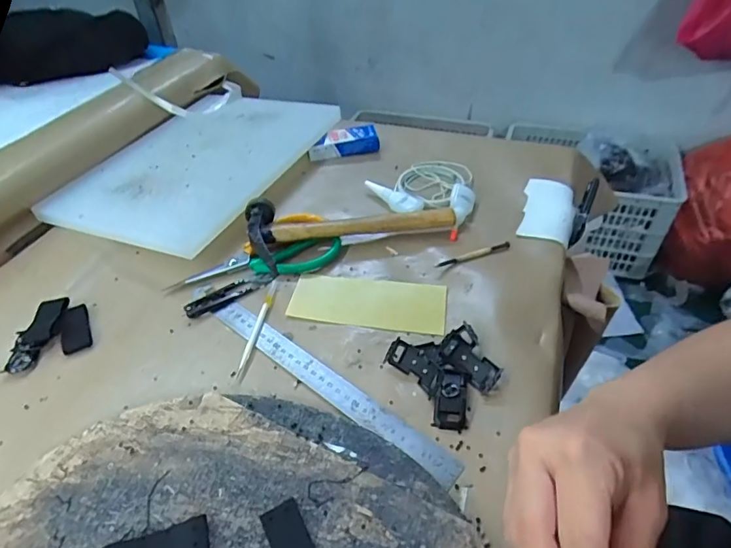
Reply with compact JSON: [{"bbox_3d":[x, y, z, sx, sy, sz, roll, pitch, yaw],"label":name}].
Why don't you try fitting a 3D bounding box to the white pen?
[{"bbox_3d":[-0.103,0.048,0.476,0.008,0.004,0.117,4,43,8],"label":"white pen"}]

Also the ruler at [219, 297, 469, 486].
[{"bbox_3d":[-0.039,0.093,0.427,0.274,0.004,0.024,29,53,31],"label":"ruler"}]

